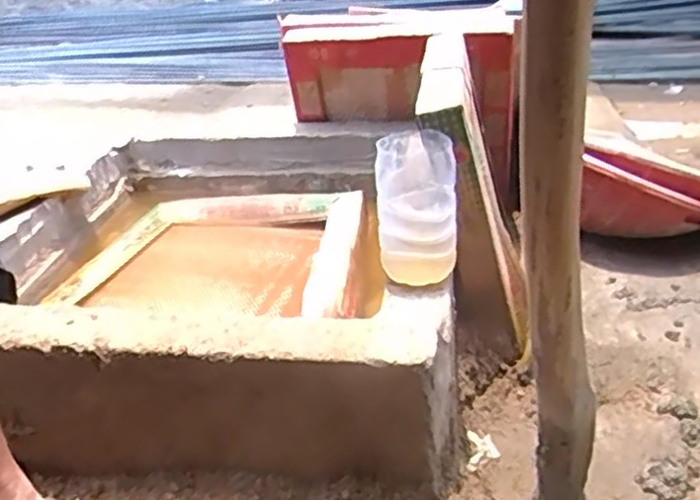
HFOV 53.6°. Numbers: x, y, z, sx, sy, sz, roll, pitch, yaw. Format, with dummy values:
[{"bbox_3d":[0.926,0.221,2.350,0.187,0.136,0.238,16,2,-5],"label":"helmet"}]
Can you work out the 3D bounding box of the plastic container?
[{"bbox_3d":[0.075,-0.051,0.784,0.086,0.146,0.094,-1,30,7],"label":"plastic container"}]

